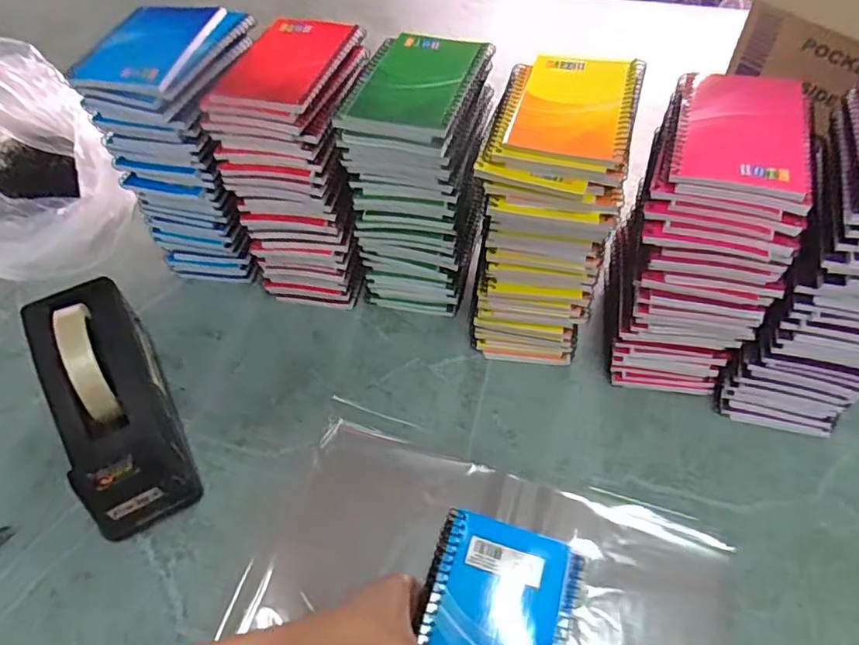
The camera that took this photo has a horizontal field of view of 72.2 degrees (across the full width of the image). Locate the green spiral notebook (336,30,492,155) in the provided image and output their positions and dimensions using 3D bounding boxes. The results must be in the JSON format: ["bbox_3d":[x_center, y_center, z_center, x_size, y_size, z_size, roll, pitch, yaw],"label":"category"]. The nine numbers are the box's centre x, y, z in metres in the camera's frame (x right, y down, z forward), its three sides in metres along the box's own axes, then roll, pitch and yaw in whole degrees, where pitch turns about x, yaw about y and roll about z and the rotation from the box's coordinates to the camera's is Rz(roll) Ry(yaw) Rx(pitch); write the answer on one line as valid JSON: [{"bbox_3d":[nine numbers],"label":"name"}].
[{"bbox_3d":[-0.010,-0.195,0.479,0.094,0.017,0.133,14,55,11],"label":"green spiral notebook"}]

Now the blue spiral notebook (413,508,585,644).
[{"bbox_3d":[0.039,0.193,0.372,0.094,0.017,0.130,14,53,13],"label":"blue spiral notebook"}]

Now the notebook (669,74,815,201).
[{"bbox_3d":[0.224,-0.137,0.416,0.084,0.010,0.128,16,55,13],"label":"notebook"}]

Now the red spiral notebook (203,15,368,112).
[{"bbox_3d":[-0.121,-0.227,0.509,0.094,0.011,0.142,13,54,11],"label":"red spiral notebook"}]

